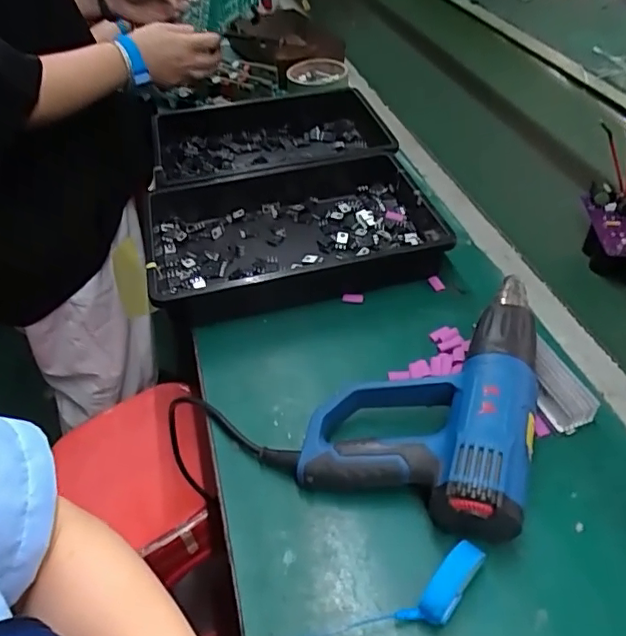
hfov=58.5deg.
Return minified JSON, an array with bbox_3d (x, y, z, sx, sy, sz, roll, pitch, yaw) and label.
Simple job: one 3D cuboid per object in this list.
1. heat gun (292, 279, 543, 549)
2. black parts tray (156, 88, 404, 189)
[{"bbox_3d":[0.112,0.063,0.549,0.196,0.090,0.264,10,45,14],"label":"heat gun"},{"bbox_3d":[-0.071,-0.290,0.921,0.358,0.062,0.269,-11,44,-7],"label":"black parts tray"}]

